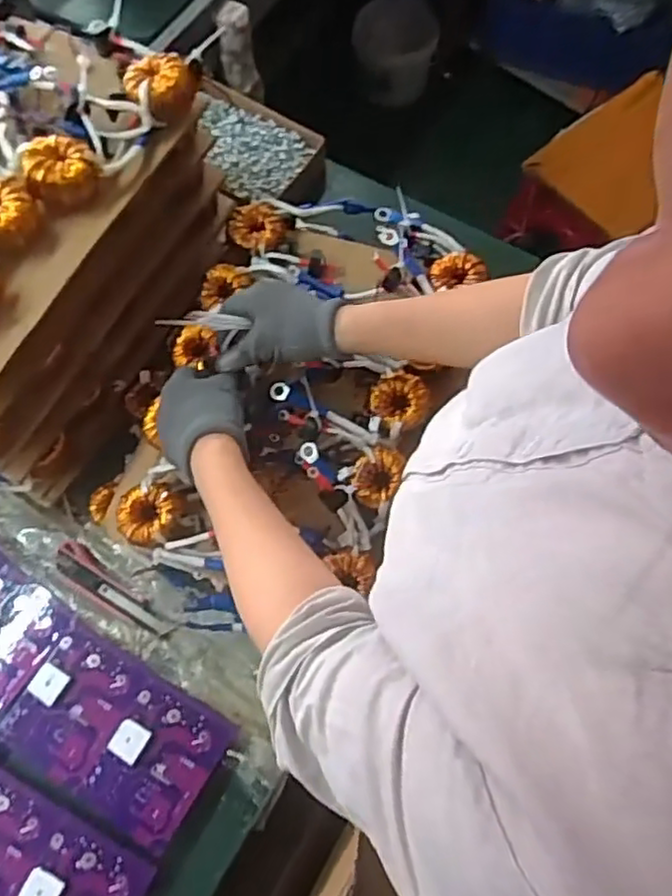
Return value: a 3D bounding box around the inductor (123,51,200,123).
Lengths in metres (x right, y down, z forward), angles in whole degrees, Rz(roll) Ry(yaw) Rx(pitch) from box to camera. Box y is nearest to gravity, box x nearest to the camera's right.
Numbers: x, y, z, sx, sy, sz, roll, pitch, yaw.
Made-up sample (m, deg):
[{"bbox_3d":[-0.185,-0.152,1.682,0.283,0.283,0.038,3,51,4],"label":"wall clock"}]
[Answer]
[{"bbox_3d":[-0.167,-0.344,0.637,0.057,0.038,0.064,40,75,15],"label":"inductor"}]

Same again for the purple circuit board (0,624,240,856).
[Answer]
[{"bbox_3d":[-0.214,0.275,0.644,0.199,0.014,0.128,29,73,11],"label":"purple circuit board"}]

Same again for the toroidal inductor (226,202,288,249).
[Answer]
[{"bbox_3d":[-0.086,-0.242,0.737,0.062,0.020,0.054,-3,69,0],"label":"toroidal inductor"}]

